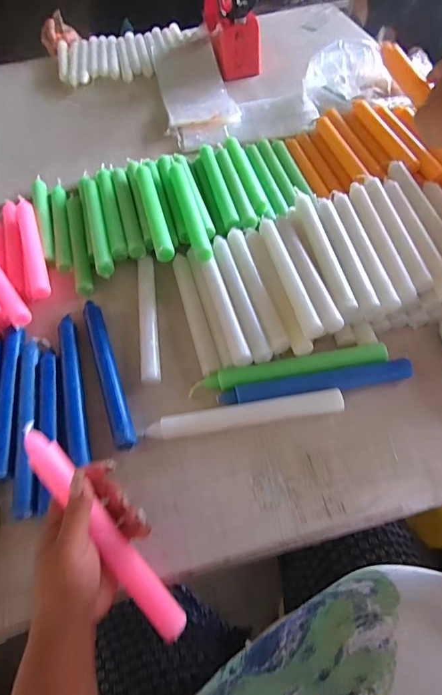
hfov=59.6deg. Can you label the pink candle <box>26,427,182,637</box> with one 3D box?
[{"bbox_3d":[-0.100,0.153,0.323,0.024,0.016,0.210,-37,88,-18],"label":"pink candle"}]

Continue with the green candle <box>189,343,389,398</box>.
[{"bbox_3d":[0.076,0.023,0.422,0.212,0.017,0.021,-10,57,-2],"label":"green candle"}]

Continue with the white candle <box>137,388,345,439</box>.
[{"bbox_3d":[0.023,0.069,0.399,0.203,0.016,0.025,-9,57,-1],"label":"white candle"}]

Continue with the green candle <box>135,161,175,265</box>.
[{"bbox_3d":[-0.095,-0.194,0.540,0.024,0.030,0.212,-15,57,-5],"label":"green candle"}]

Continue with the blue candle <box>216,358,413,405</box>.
[{"bbox_3d":[0.099,0.037,0.414,0.201,0.015,0.024,-8,57,0],"label":"blue candle"}]

